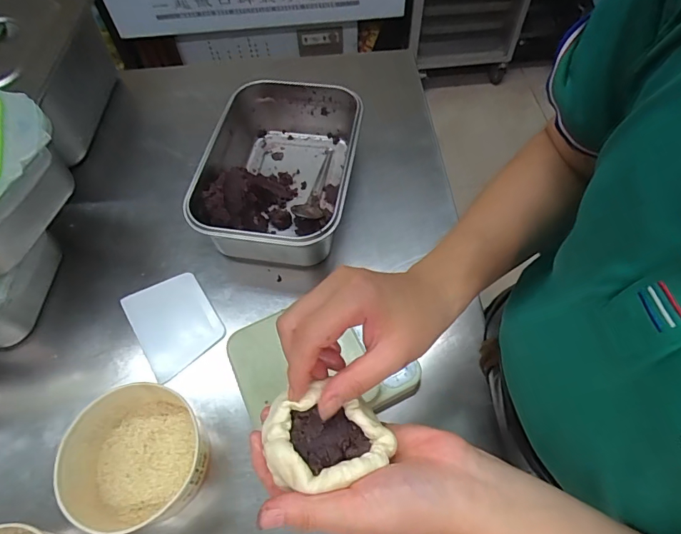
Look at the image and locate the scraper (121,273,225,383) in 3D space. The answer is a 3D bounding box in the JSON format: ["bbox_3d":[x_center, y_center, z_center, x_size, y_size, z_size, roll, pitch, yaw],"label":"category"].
[{"bbox_3d":[-0.210,0.064,0.539,0.094,0.008,0.129,-30,61,-21],"label":"scraper"}]

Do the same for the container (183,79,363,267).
[{"bbox_3d":[-0.085,-0.134,0.606,0.206,0.096,0.284,4,58,6],"label":"container"}]

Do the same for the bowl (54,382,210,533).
[{"bbox_3d":[-0.202,0.192,0.429,0.126,0.070,0.128,-2,58,3],"label":"bowl"}]

